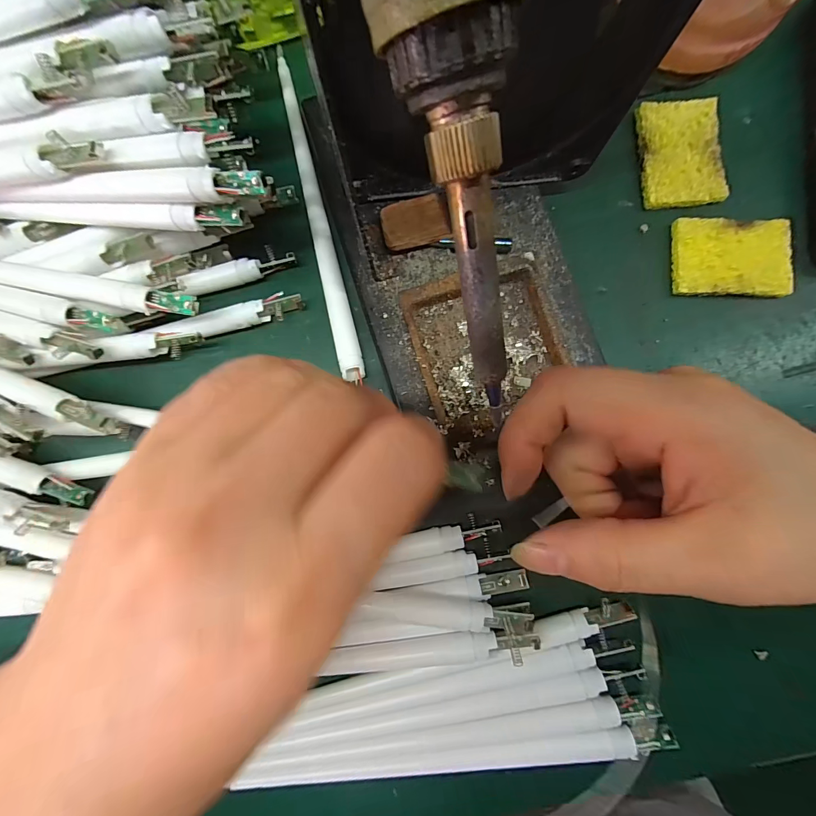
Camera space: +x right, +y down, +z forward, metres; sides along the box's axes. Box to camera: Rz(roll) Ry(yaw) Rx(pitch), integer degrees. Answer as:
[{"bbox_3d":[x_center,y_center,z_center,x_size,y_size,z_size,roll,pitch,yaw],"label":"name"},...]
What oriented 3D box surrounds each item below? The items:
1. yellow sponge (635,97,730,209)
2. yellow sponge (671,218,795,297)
[{"bbox_3d":[0.142,-0.132,0.193,0.039,0.010,0.055,-4,85,-1],"label":"yellow sponge"},{"bbox_3d":[0.163,-0.075,0.188,0.055,0.011,0.038,2,85,-1],"label":"yellow sponge"}]

